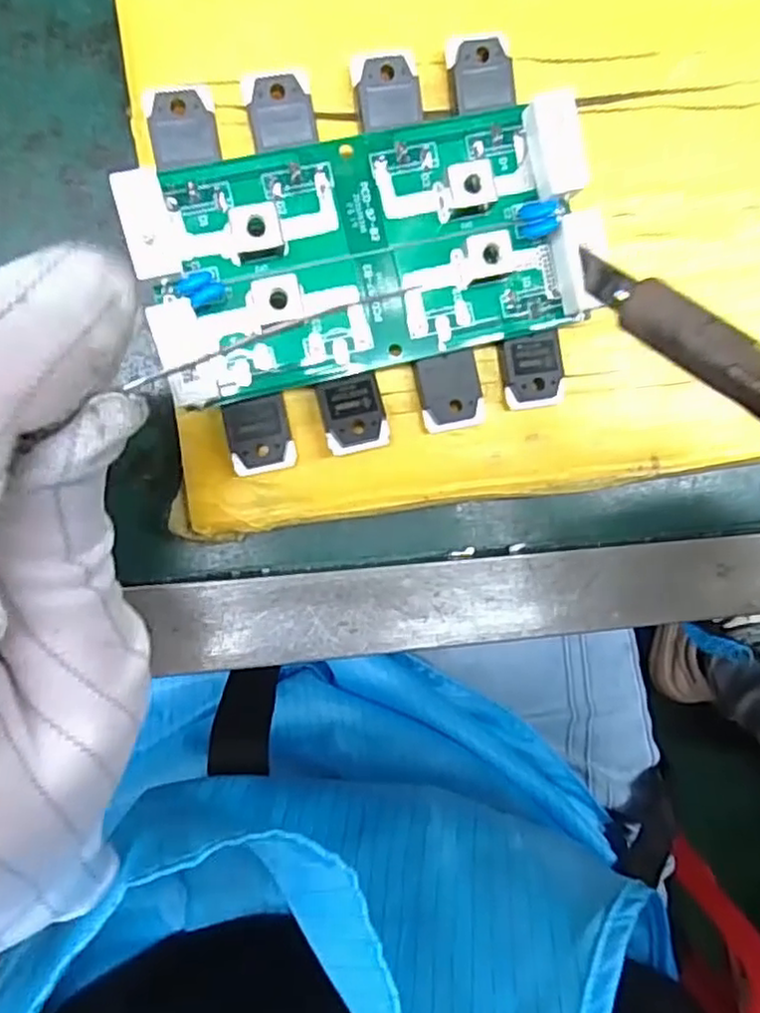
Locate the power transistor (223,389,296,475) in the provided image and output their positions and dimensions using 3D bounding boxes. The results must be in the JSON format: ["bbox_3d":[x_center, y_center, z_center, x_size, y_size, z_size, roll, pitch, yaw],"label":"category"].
[{"bbox_3d":[-0.030,-0.017,0.170,0.015,0.007,0.018,-15,96,-8],"label":"power transistor"}]

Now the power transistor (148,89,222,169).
[{"bbox_3d":[-0.045,-0.086,0.157,0.015,0.004,0.018,-8,90,-21],"label":"power transistor"}]

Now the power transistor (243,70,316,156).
[{"bbox_3d":[-0.023,-0.092,0.160,0.016,0.004,0.019,-7,95,-8],"label":"power transistor"}]

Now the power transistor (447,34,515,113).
[{"bbox_3d":[0.025,-0.105,0.166,0.015,0.004,0.016,-14,96,-8],"label":"power transistor"}]

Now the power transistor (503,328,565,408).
[{"bbox_3d":[0.040,-0.035,0.177,0.015,0.004,0.019,-7,95,-8],"label":"power transistor"}]

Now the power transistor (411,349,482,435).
[{"bbox_3d":[0.018,-0.029,0.174,0.015,0.004,0.019,-12,96,-8],"label":"power transistor"}]

